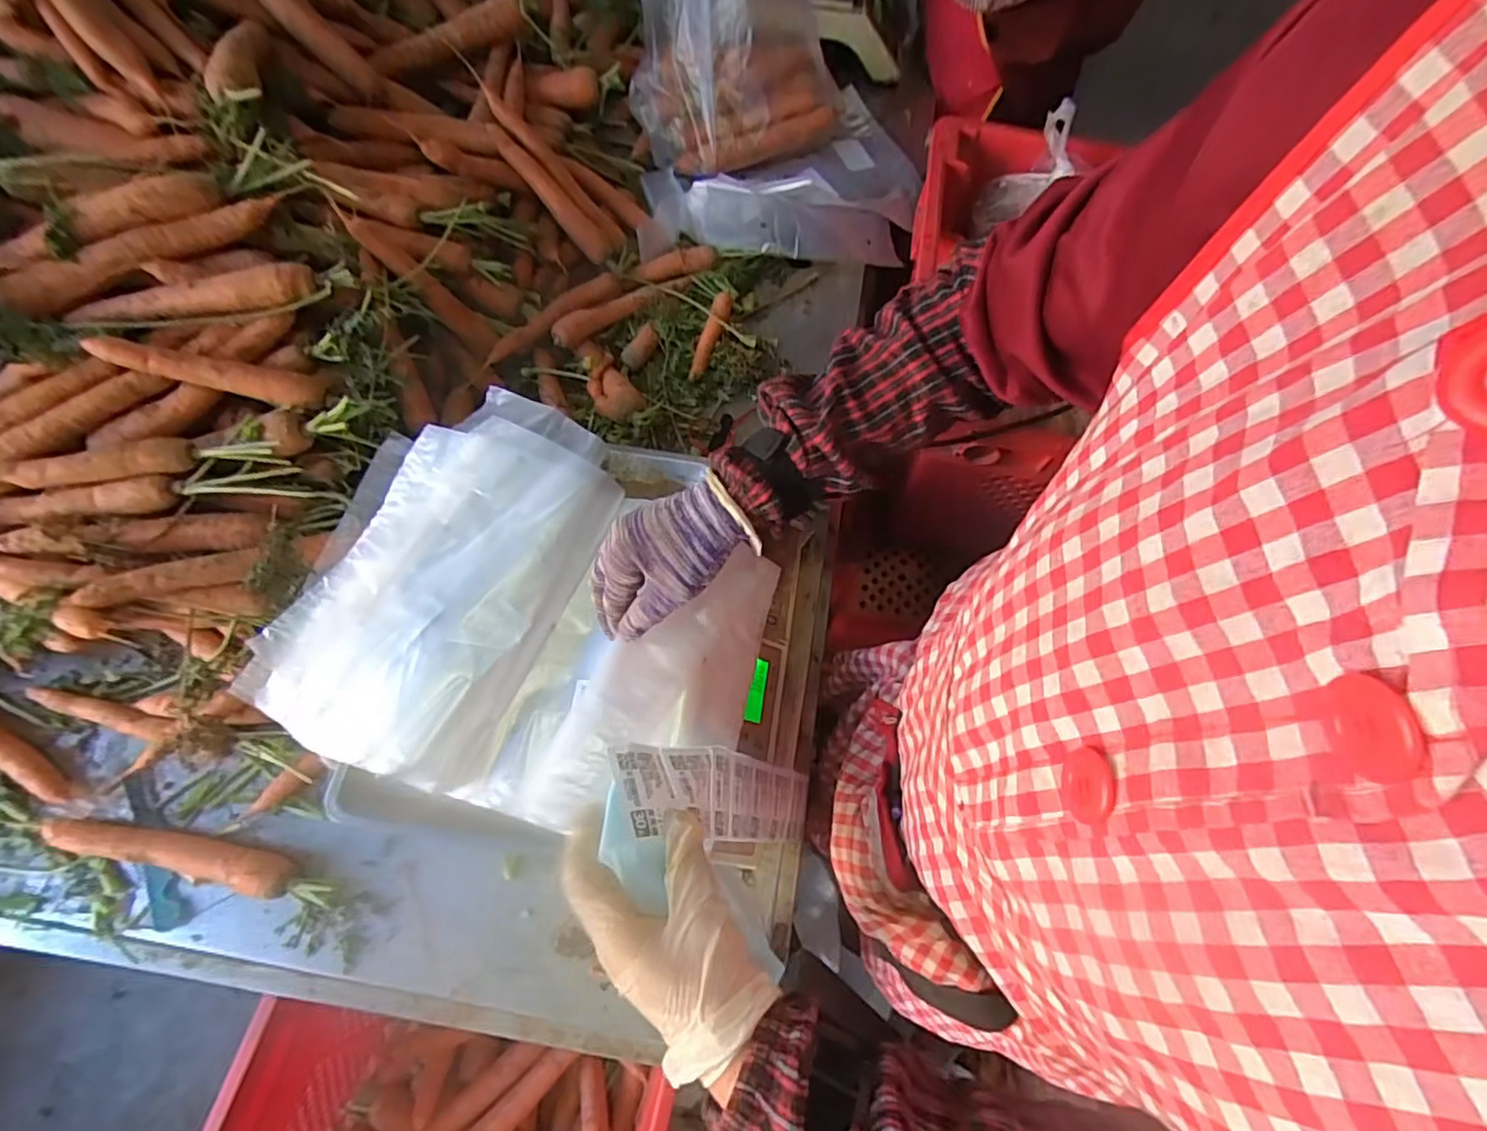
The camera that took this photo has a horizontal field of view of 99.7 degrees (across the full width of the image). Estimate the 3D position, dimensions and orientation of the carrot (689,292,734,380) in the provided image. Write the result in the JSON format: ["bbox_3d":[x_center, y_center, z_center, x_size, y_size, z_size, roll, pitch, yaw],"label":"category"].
[{"bbox_3d":[-0.035,-0.268,0.721,0.021,0.015,0.125,15,69,3],"label":"carrot"}]

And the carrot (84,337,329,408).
[{"bbox_3d":[-0.445,-0.162,0.527,0.157,0.024,0.027,9,68,-22],"label":"carrot"}]

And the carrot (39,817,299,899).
[{"bbox_3d":[-0.472,0.236,0.519,0.212,0.030,0.031,12,69,2],"label":"carrot"}]

